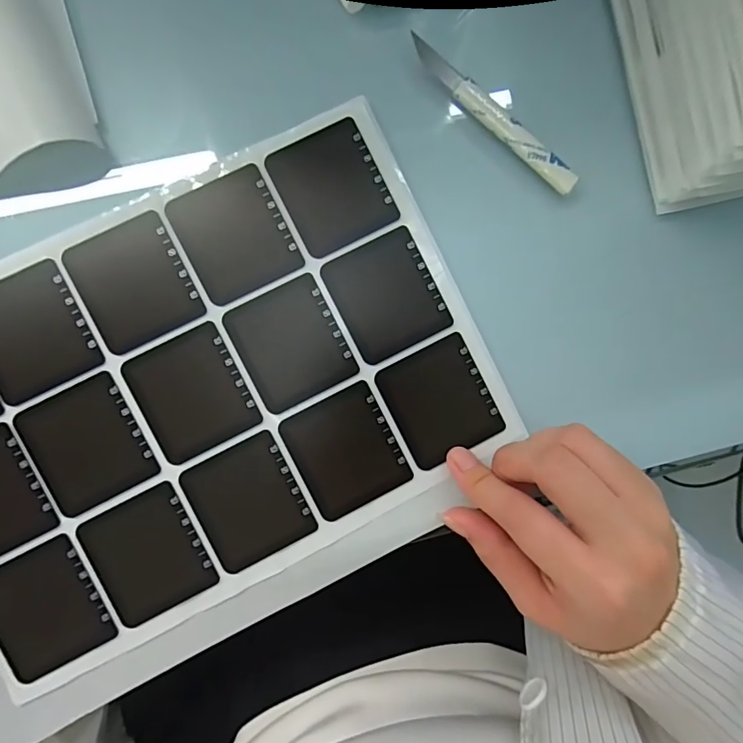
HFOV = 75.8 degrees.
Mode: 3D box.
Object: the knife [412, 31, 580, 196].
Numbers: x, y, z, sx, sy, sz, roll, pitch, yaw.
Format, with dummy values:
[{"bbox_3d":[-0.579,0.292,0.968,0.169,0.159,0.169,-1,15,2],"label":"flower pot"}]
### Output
[{"bbox_3d":[0.061,-0.128,0.241,0.105,0.010,0.013,40,86,-5],"label":"knife"}]

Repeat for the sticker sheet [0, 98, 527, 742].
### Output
[{"bbox_3d":[-0.092,0.024,0.229,0.298,0.004,0.203,-27,92,-4],"label":"sticker sheet"}]

